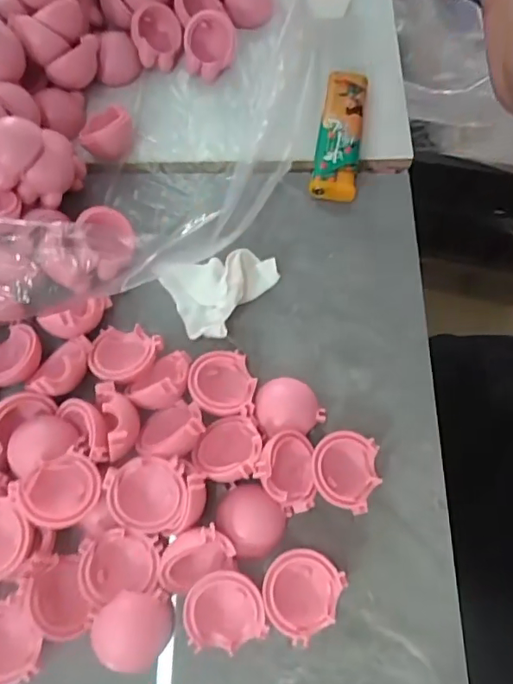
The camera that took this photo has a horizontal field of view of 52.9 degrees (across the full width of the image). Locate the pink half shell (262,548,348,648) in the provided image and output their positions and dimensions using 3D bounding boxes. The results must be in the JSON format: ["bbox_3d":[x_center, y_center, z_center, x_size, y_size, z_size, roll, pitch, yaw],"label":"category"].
[{"bbox_3d":[0.017,0.096,0.199,0.028,0.016,0.029,0,68,1],"label":"pink half shell"}]

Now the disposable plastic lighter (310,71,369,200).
[{"bbox_3d":[0.045,-0.111,0.278,0.023,0.016,0.077,9,68,5],"label":"disposable plastic lighter"}]

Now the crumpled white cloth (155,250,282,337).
[{"bbox_3d":[-0.018,-0.023,0.242,0.056,0.016,0.043,-5,68,-1],"label":"crumpled white cloth"}]

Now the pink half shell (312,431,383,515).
[{"bbox_3d":[0.037,0.053,0.214,0.027,0.015,0.030,18,69,8],"label":"pink half shell"}]

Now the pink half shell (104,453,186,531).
[{"bbox_3d":[-0.042,0.061,0.204,0.030,0.018,0.026,-6,68,-2],"label":"pink half shell"}]

